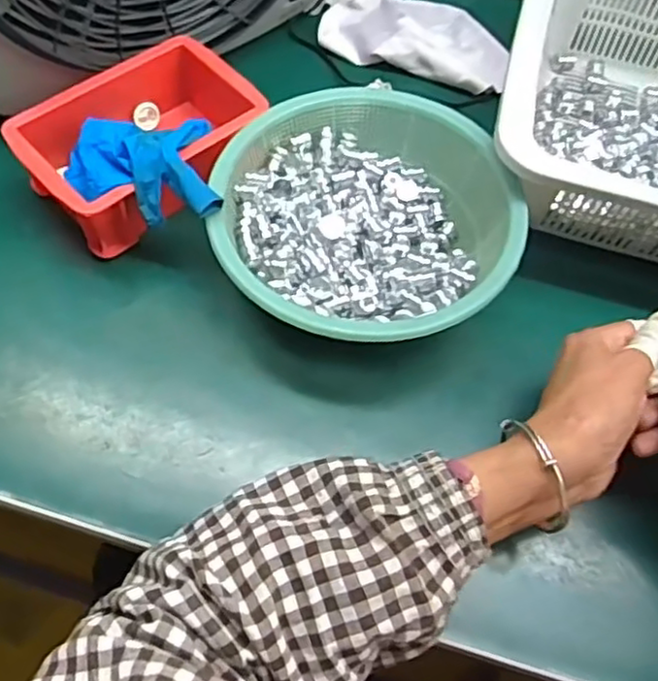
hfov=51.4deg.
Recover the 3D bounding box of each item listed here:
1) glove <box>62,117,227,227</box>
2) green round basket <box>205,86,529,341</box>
[{"bbox_3d":[-0.115,-0.104,0.417,0.092,0.036,0.083,-4,61,-5],"label":"glove"},{"bbox_3d":[0.020,-0.071,0.431,0.177,0.060,0.182,1,61,-3],"label":"green round basket"}]

